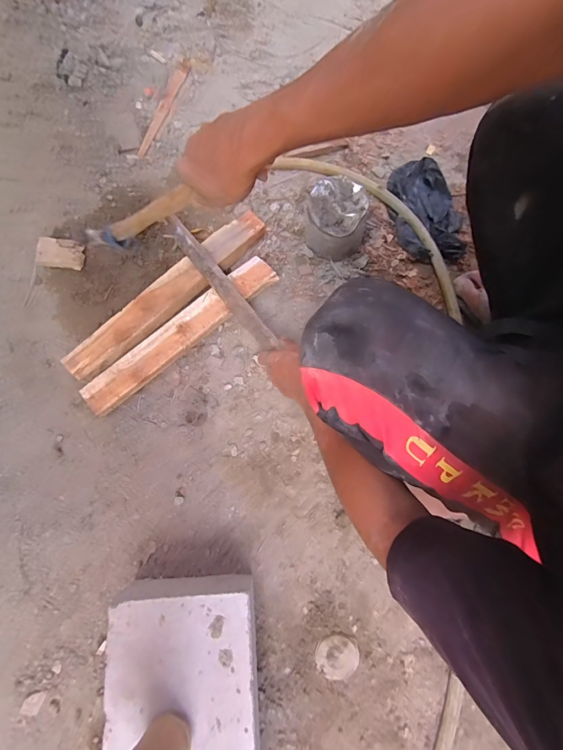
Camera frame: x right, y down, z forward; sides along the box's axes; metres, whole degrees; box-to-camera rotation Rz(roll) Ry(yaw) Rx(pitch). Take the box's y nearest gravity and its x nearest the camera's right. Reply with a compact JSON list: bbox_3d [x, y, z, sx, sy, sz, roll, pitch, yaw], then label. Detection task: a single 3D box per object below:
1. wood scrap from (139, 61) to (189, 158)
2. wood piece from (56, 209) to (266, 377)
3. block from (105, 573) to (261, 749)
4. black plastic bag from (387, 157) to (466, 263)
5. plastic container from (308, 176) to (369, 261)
[{"bbox_3d":[-0.262,-0.606,0.823,0.031,0.004,0.270,17,79,4],"label":"wood scrap"},{"bbox_3d":[-0.212,-0.154,0.705,0.447,0.053,0.065,-43,81,-8],"label":"wood piece"},{"bbox_3d":[-0.129,0.484,0.522,0.191,0.108,0.334,-5,77,0],"label":"block"},{"bbox_3d":[0.289,-0.328,0.720,0.131,0.040,0.218,-11,78,-2],"label":"black plastic bag"},{"bbox_3d":[0.101,-0.294,0.690,0.108,0.091,0.125,7,78,2],"label":"plastic container"}]

